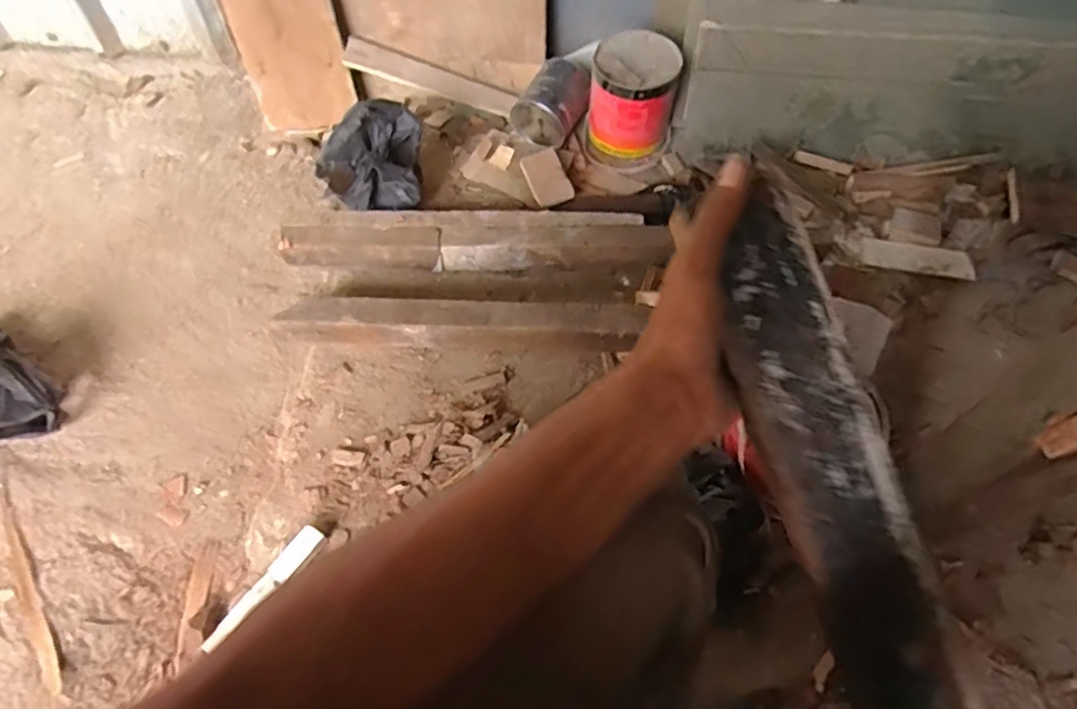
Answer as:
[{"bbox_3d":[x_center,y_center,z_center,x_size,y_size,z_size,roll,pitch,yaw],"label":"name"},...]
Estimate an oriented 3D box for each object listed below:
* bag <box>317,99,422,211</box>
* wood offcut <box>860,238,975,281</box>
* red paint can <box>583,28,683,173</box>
[{"bbox_3d":[-0.255,-0.301,0.969,0.144,0.149,0.105,-2,58,-3],"label":"bag"},{"bbox_3d":[0.634,-0.162,1.048,0.174,0.011,0.063,11,58,5],"label":"wood offcut"},{"bbox_3d":[0.168,-0.456,1.136,0.150,0.192,0.155,1,58,-1],"label":"red paint can"}]

